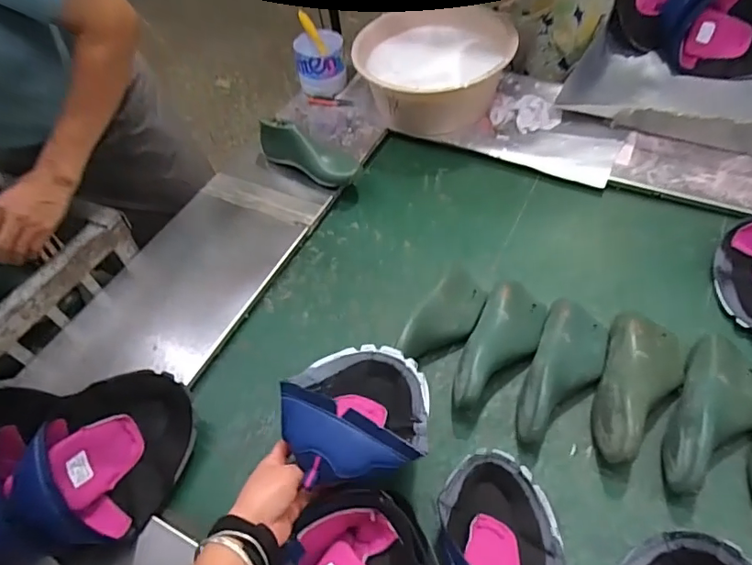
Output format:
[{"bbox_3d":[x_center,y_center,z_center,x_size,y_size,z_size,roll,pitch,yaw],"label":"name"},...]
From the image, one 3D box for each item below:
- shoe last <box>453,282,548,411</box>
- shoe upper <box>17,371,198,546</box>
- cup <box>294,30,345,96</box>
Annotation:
[{"bbox_3d":[0.174,0.089,0.715,0.086,0.068,0.215,19,57,18],"label":"shoe last"},{"bbox_3d":[-0.313,0.201,0.612,0.128,0.125,0.198,2,53,6],"label":"shoe upper"},{"bbox_3d":[-0.116,-0.462,1.094,0.099,0.098,0.097,-7,53,0],"label":"cup"}]

